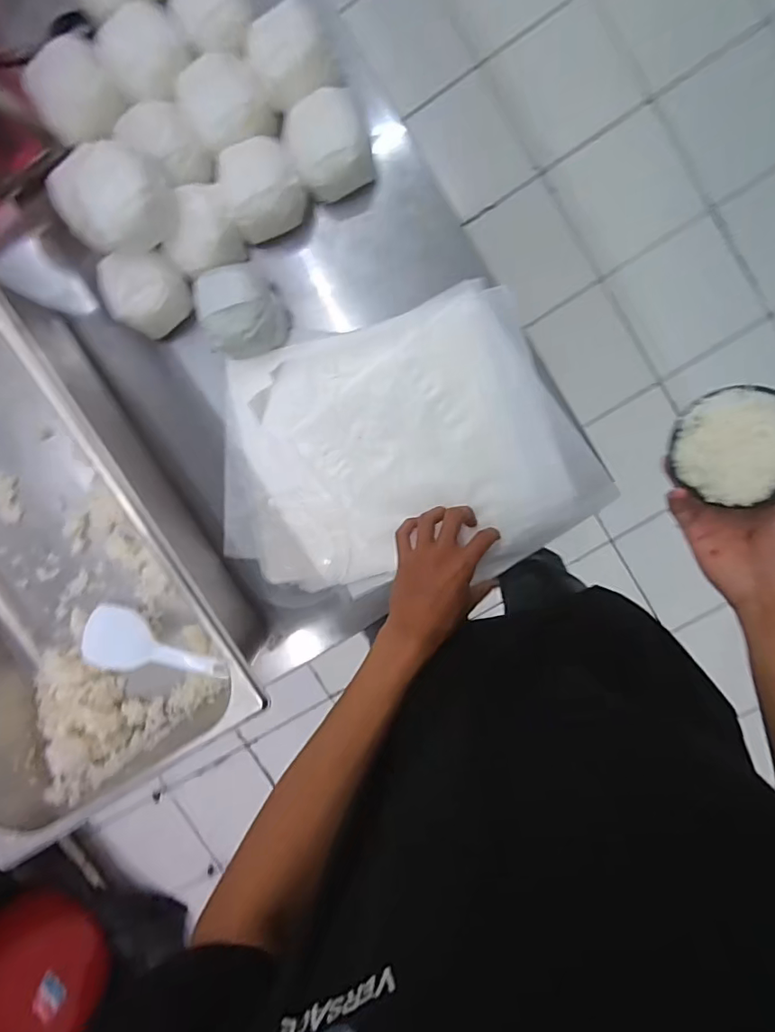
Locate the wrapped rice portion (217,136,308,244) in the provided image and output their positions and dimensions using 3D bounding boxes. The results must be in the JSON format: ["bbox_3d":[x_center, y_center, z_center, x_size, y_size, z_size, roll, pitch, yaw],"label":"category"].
[{"bbox_3d":[-0.123,-0.325,0.519,0.074,0.041,0.081,1,97,5],"label":"wrapped rice portion"}]

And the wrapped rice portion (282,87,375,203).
[{"bbox_3d":[-0.057,-0.361,0.507,0.074,0.051,0.075,1,97,5],"label":"wrapped rice portion"}]

